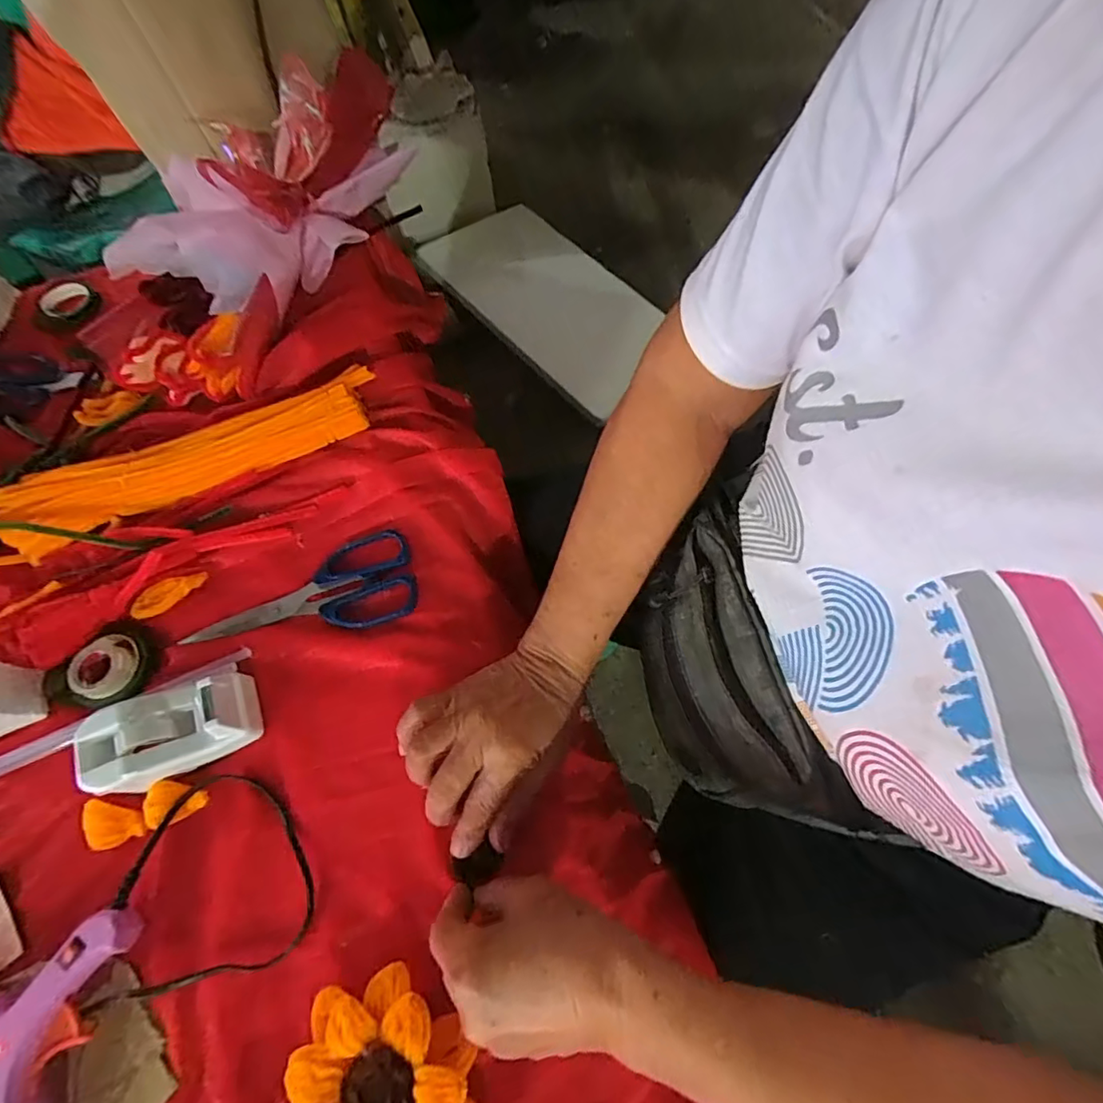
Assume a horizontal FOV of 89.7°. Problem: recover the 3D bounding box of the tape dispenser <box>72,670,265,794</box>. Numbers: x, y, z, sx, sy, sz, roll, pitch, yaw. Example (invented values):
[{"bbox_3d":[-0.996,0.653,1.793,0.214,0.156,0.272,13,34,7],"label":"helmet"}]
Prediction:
[{"bbox_3d":[-0.257,0.120,0.375,0.101,0.038,0.057,-25,67,-6],"label":"tape dispenser"}]

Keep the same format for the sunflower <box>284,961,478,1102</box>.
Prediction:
[{"bbox_3d":[-0.092,0.291,0.299,0.094,0.033,0.101,0,66,0],"label":"sunflower"}]

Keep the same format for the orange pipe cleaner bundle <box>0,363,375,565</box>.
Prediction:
[{"bbox_3d":[-0.312,-0.074,0.459,0.336,0.028,0.048,-25,67,-6],"label":"orange pipe cleaner bundle"}]

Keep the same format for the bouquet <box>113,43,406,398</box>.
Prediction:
[{"bbox_3d":[-0.274,-0.322,0.532,0.156,0.105,0.373,12,68,10],"label":"bouquet"}]

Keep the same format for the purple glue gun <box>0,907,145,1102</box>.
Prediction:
[{"bbox_3d":[-0.297,0.281,0.316,0.077,0.026,0.137,4,67,7],"label":"purple glue gun"}]

